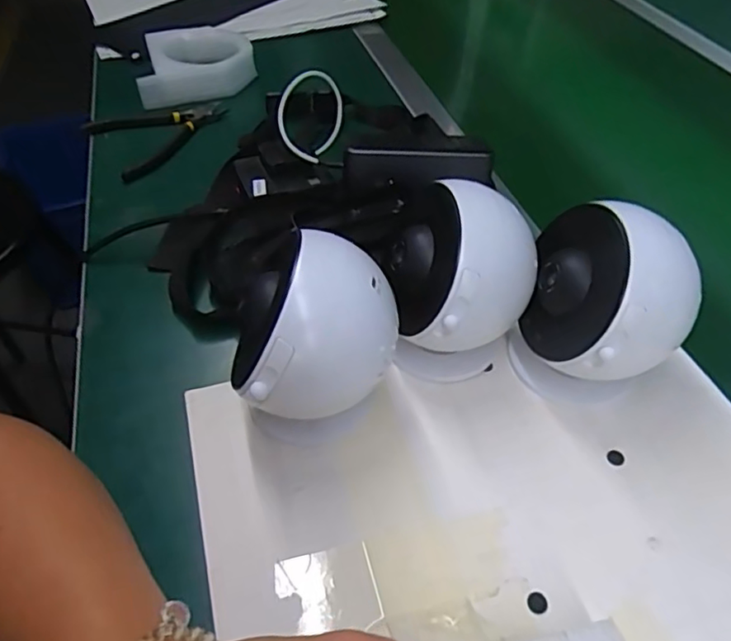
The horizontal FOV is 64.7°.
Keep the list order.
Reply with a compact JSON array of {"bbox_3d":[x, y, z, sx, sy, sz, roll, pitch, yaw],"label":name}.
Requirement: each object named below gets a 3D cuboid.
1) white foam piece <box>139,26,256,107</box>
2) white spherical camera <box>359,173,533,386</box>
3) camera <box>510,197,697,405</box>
[{"bbox_3d":[-0.194,-0.302,0.676,0.121,0.041,0.126,-3,47,-5],"label":"white foam piece"},{"bbox_3d":[0.054,-0.022,0.377,0.085,0.120,0.084,-21,51,-20],"label":"white spherical camera"},{"bbox_3d":[0.145,-0.006,0.362,0.079,0.124,0.082,1,47,-1],"label":"camera"}]

